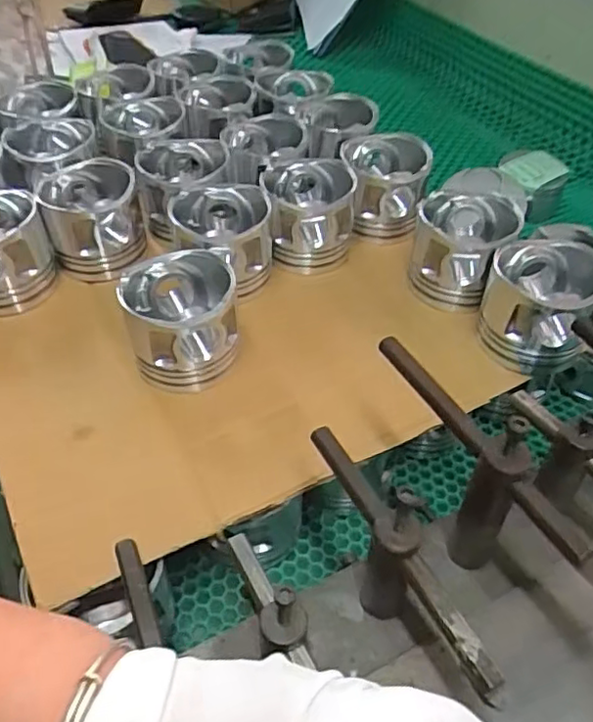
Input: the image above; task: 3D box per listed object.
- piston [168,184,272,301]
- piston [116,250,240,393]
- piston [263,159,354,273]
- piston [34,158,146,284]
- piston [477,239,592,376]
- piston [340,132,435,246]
[{"bbox_3d":[-0.064,-0.101,0.552,0.085,0.073,0.088,-11,48,-11],"label":"piston"},{"bbox_3d":[-0.087,-0.028,0.480,0.079,0.072,0.080,-11,48,-11],"label":"piston"},{"bbox_3d":[0.010,-0.134,0.577,0.080,0.073,0.081,-9,47,-9],"label":"piston"},{"bbox_3d":[-0.180,-0.125,0.563,0.082,0.073,0.087,-15,49,-15],"label":"piston"},{"bbox_3d":[0.188,-0.045,0.489,0.079,0.074,0.075,1,47,-1],"label":"piston"},{"bbox_3d":[0.082,-0.163,0.599,0.080,0.075,0.082,0,47,-1],"label":"piston"}]

